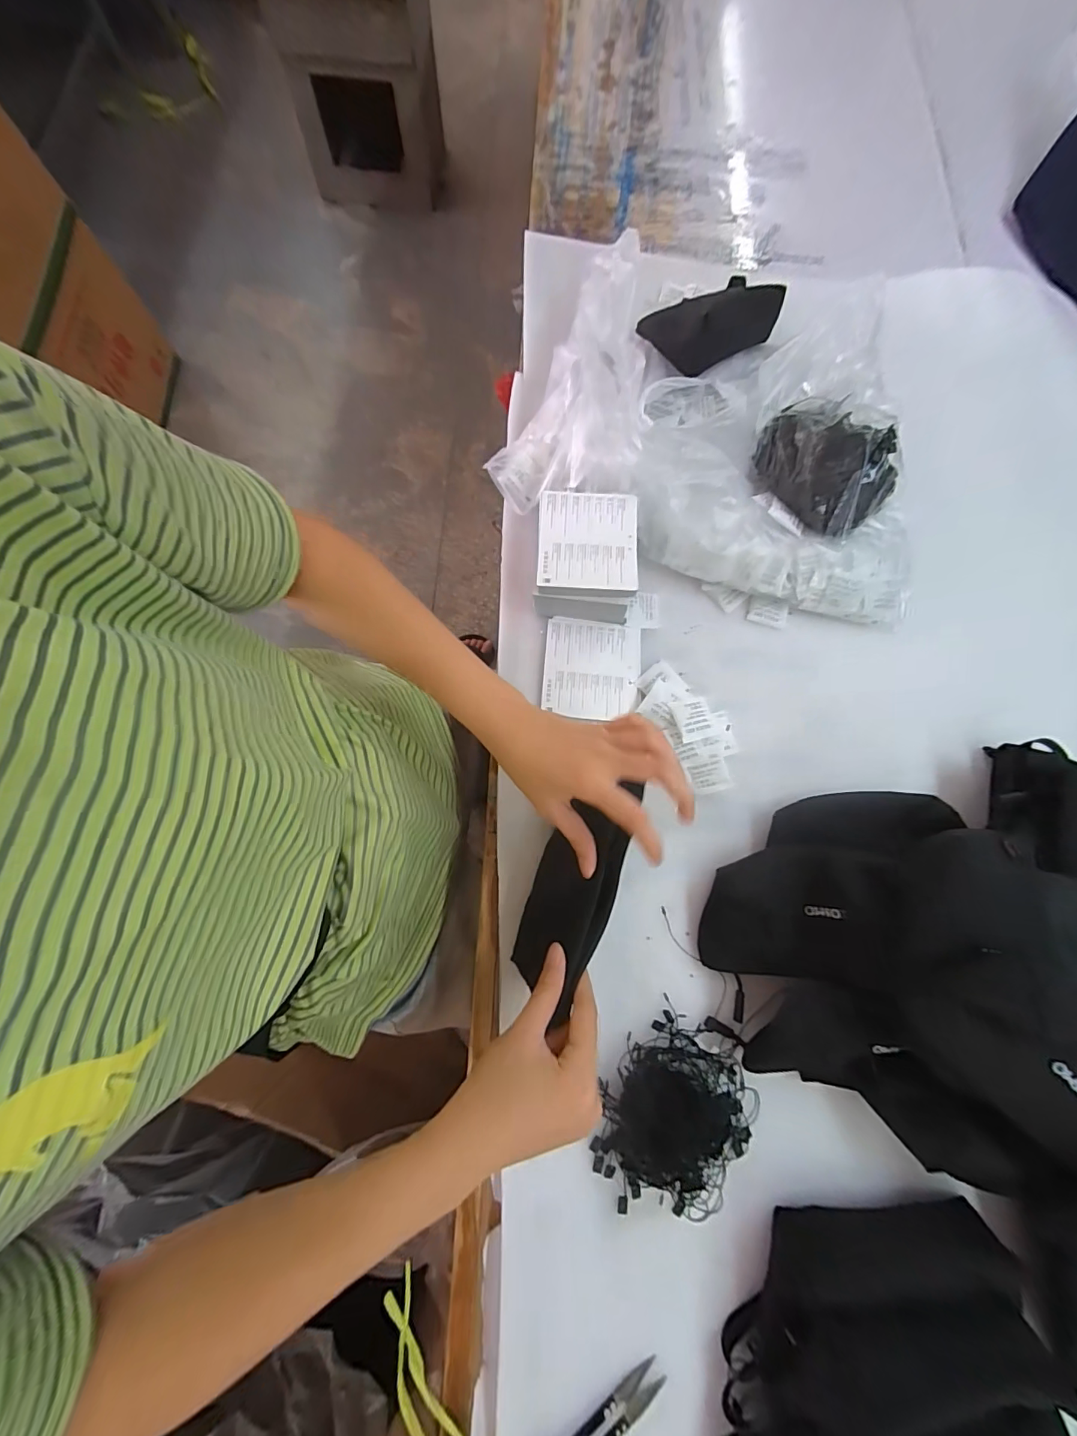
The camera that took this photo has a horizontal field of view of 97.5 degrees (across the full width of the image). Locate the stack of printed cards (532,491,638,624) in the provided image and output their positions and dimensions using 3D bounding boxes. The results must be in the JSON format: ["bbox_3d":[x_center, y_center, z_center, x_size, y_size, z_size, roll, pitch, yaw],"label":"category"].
[{"bbox_3d":[0.044,-0.155,0.460,0.093,0.060,0.109,4,76,-1],"label":"stack of printed cards"}]

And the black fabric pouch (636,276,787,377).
[{"bbox_3d":[0.197,-0.439,0.519,0.184,0.038,0.080,-38,80,-11],"label":"black fabric pouch"}]

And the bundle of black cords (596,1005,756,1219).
[{"bbox_3d":[0.111,0.310,0.366,0.117,0.026,0.131,15,76,2],"label":"bundle of black cords"}]

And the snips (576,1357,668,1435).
[{"bbox_3d":[0.044,0.493,0.324,0.101,0.014,0.024,-31,79,-9],"label":"snips"}]

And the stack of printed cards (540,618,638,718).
[{"bbox_3d":[0.053,-0.049,0.463,0.093,0.006,0.098,5,76,0],"label":"stack of printed cards"}]

